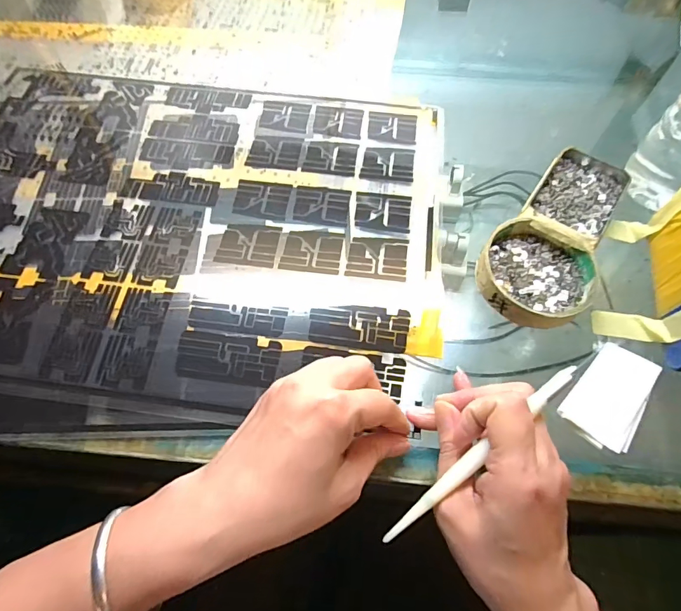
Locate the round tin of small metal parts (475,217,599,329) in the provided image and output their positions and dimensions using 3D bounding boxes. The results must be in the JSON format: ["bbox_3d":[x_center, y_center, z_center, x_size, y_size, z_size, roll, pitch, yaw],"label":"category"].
[{"bbox_3d":[0.143,-0.023,0.321,0.080,0.018,0.077,1,63,-1],"label":"round tin of small metal parts"}]

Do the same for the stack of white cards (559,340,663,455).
[{"bbox_3d":[0.179,0.059,0.285,0.042,0.009,0.068,37,68,16],"label":"stack of white cards"}]

